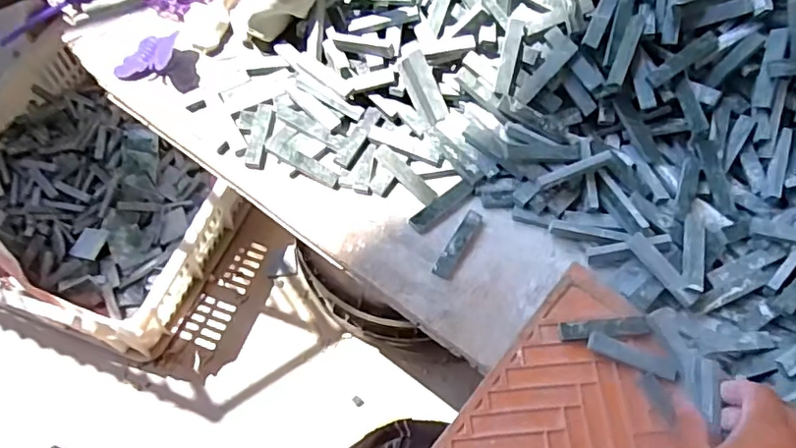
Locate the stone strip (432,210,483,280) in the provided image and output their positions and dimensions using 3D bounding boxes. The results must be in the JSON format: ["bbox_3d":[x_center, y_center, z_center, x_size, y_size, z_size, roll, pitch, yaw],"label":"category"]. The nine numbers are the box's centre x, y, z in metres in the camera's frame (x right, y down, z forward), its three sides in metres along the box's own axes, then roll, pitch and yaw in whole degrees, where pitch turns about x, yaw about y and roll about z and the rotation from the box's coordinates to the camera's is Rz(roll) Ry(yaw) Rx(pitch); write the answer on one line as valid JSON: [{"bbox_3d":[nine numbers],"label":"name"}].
[{"bbox_3d":[0.046,0.015,0.447,0.015,0.008,0.061,27,63,10],"label":"stone strip"}]

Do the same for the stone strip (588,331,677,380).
[{"bbox_3d":[0.163,0.092,0.407,0.062,0.005,0.014,21,89,3],"label":"stone strip"}]

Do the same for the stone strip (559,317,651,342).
[{"bbox_3d":[0.145,0.073,0.409,0.061,0.008,0.013,-2,62,-5],"label":"stone strip"}]

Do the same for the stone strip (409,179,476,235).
[{"bbox_3d":[0.036,-0.014,0.464,0.059,0.005,0.015,-35,70,-20],"label":"stone strip"}]

